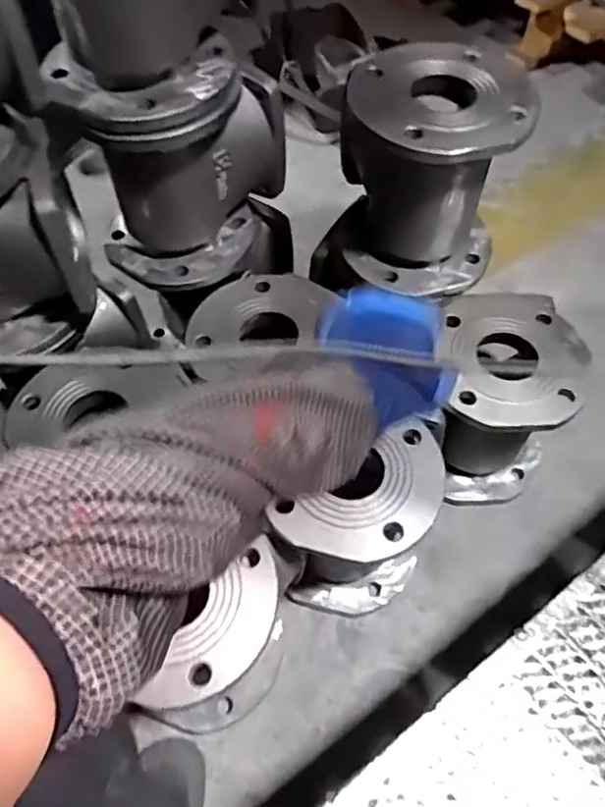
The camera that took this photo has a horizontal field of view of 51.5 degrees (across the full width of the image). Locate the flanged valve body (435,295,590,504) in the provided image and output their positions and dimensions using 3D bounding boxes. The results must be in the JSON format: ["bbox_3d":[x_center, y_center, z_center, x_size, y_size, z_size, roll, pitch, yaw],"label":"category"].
[{"bbox_3d":[0.233,0.000,0.763,0.142,0.202,0.181,2,58,1],"label":"flanged valve body"}]

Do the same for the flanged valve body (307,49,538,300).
[{"bbox_3d":[0.120,-0.242,0.680,0.197,0.222,0.161,14,59,9],"label":"flanged valve body"}]

